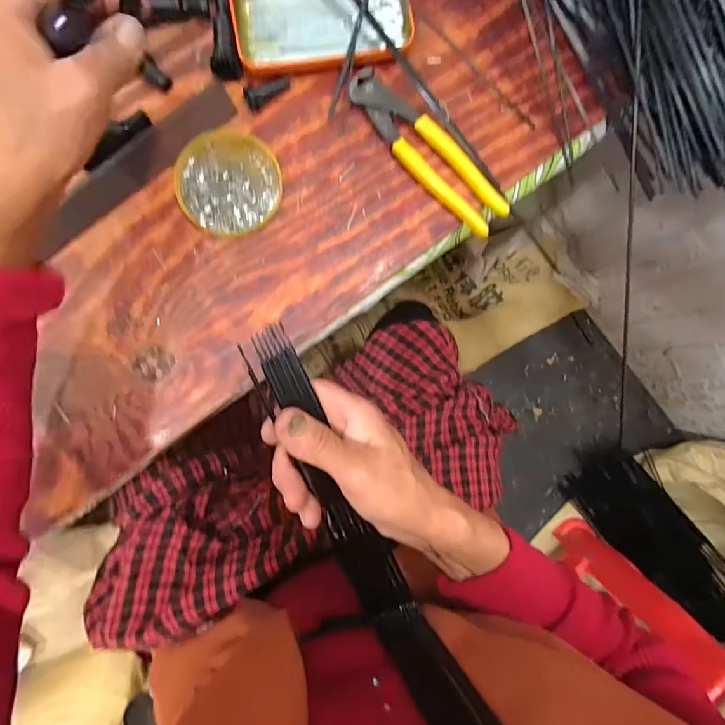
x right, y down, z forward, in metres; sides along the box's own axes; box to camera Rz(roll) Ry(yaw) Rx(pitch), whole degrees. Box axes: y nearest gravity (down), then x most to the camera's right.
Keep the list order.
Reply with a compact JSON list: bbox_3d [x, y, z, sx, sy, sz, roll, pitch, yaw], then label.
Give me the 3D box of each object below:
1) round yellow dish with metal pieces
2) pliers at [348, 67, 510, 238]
[{"bbox_3d":[-0.109,-0.149,0.350,0.081,0.008,0.086,0,89,-7],"label":"round yellow dish with metal pieces"},{"bbox_3d":[0.054,-0.176,0.358,0.037,0.018,0.164,-43,94,-6],"label":"pliers"}]

